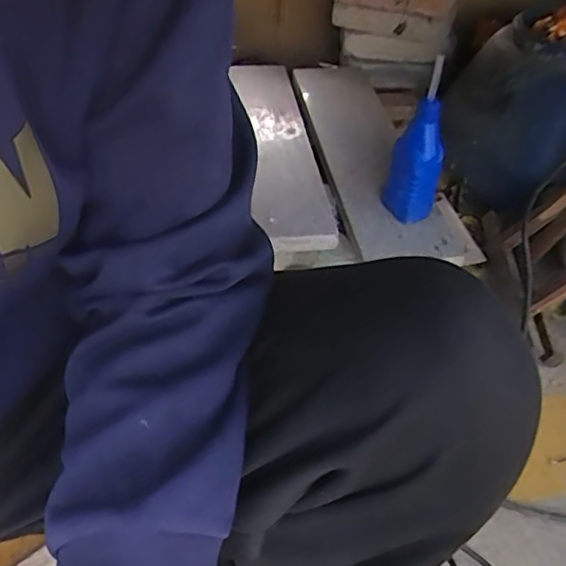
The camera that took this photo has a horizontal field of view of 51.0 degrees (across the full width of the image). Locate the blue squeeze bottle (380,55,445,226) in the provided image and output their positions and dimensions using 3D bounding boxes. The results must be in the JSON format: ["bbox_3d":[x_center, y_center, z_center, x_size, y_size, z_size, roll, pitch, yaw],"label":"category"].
[{"bbox_3d":[0.184,-0.179,0.798,0.068,0.225,0.076,12,44,7],"label":"blue squeeze bottle"}]

